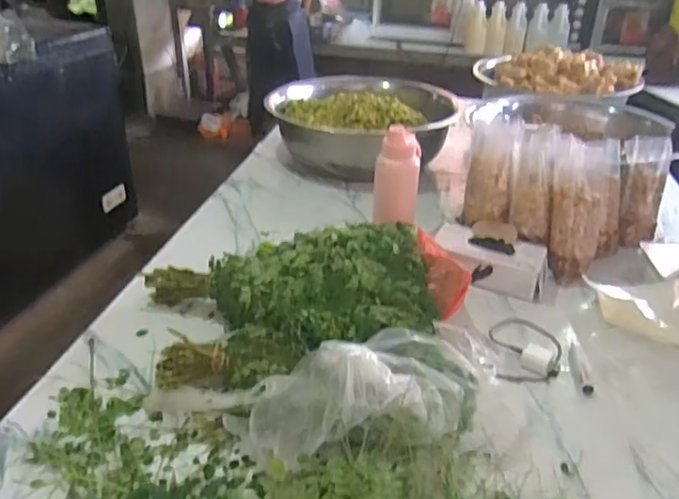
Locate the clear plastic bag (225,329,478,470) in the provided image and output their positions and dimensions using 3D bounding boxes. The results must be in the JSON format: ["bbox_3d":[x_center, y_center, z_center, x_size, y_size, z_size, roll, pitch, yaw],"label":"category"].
[{"bbox_3d":[0.026,0.193,0.787,0.309,0.130,0.150,-3,30,-7],"label":"clear plastic bag"}]

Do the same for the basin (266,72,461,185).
[{"bbox_3d":[0.060,-0.354,1.659,0.430,0.194,0.426,1,31,-1],"label":"basin"}]

